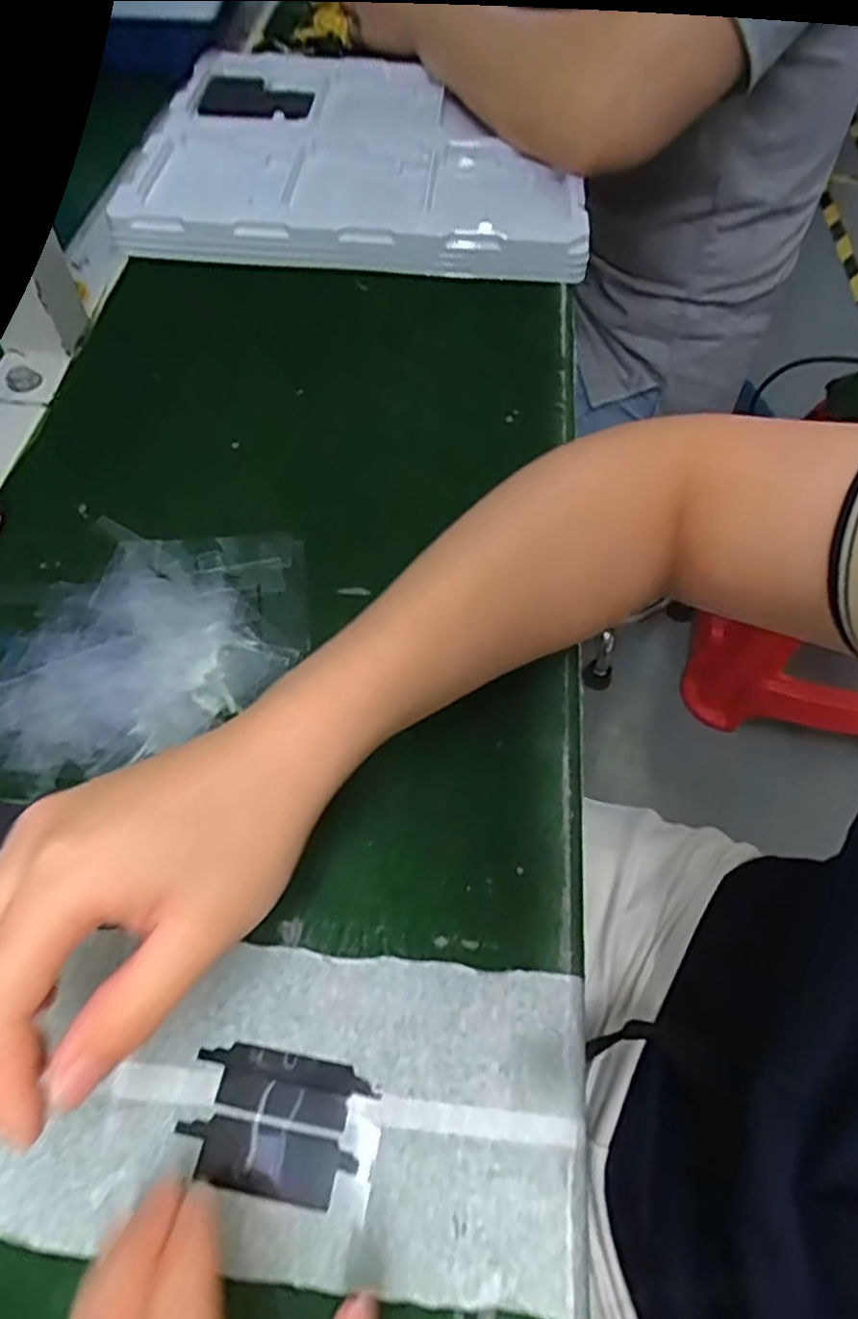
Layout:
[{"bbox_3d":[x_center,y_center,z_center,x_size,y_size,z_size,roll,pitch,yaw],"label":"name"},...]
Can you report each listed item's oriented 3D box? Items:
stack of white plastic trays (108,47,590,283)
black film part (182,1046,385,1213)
[{"bbox_3d":[-0.043,-0.380,0.535,0.309,0.027,0.272,5,59,3],"label":"stack of white plastic trays"},{"bbox_3d":[-0.049,0.148,0.231,0.056,0.004,0.038,11,59,5],"label":"black film part"}]

